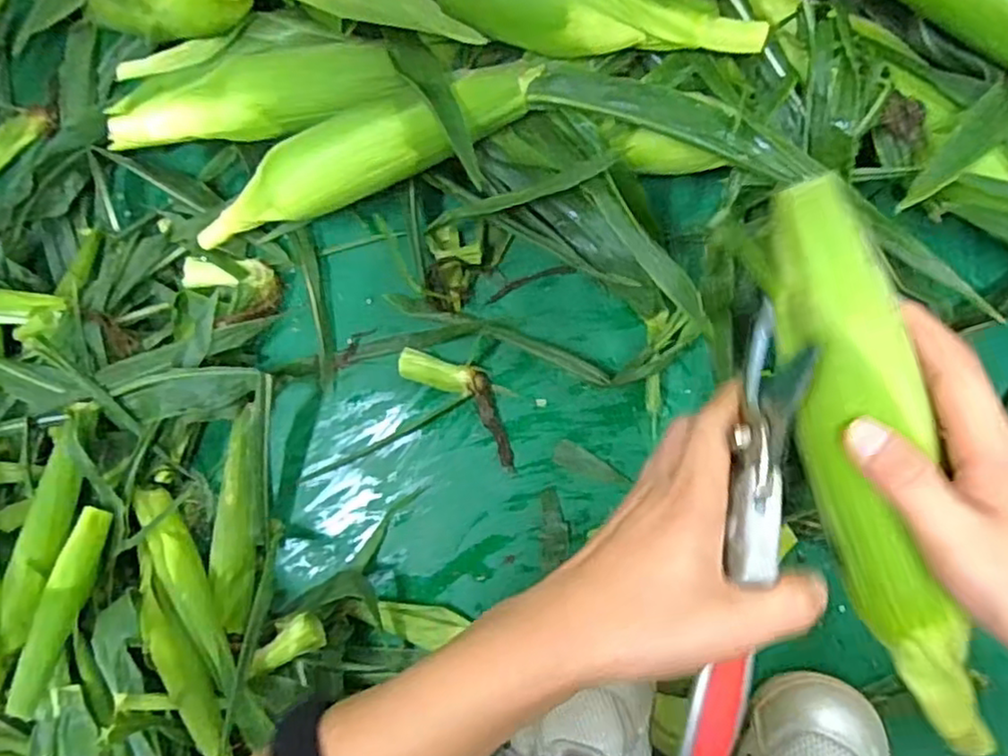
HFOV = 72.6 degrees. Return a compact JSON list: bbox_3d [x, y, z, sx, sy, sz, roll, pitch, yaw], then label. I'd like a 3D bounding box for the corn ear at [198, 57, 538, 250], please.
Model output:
[{"bbox_3d":[-0.106,-0.151,0.483,0.275,0.060,0.051,-19,84,7],"label":"corn ear"}]

